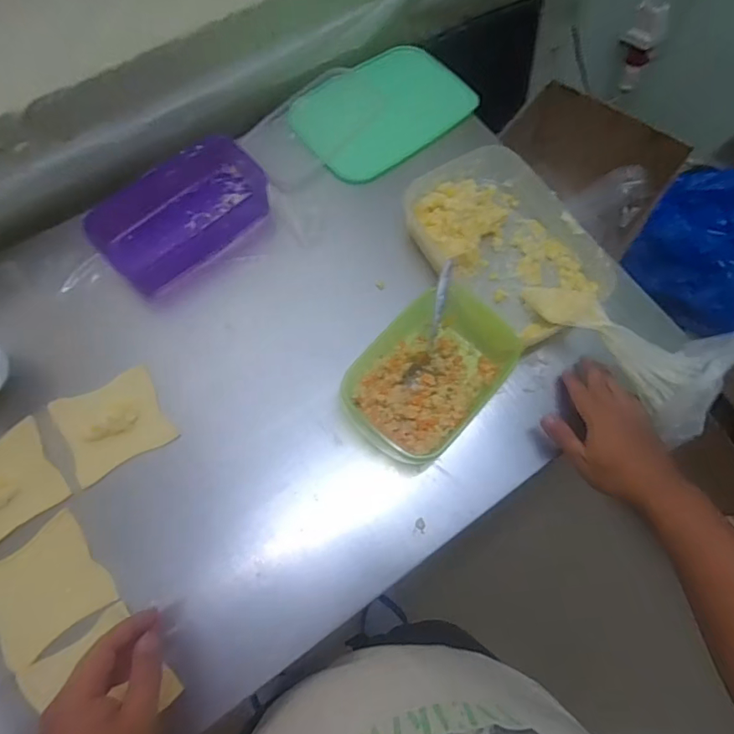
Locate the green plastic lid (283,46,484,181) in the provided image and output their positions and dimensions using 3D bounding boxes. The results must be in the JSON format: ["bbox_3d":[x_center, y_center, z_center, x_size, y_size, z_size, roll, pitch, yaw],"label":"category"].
[{"bbox_3d":[0.020,-0.380,0.697,0.243,0.015,0.176,-37,77,-13],"label":"green plastic lid"}]

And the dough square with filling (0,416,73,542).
[{"bbox_3d":[-0.386,0.127,0.499,0.111,0.006,0.099,-37,77,-21],"label":"dough square with filling"}]

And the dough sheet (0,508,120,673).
[{"bbox_3d":[-0.320,0.218,0.469,0.102,0.009,0.102,-36,78,-20],"label":"dough sheet"}]

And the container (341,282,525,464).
[{"bbox_3d":[0.072,0.004,0.547,0.141,0.054,0.214,40,75,11],"label":"container"}]

